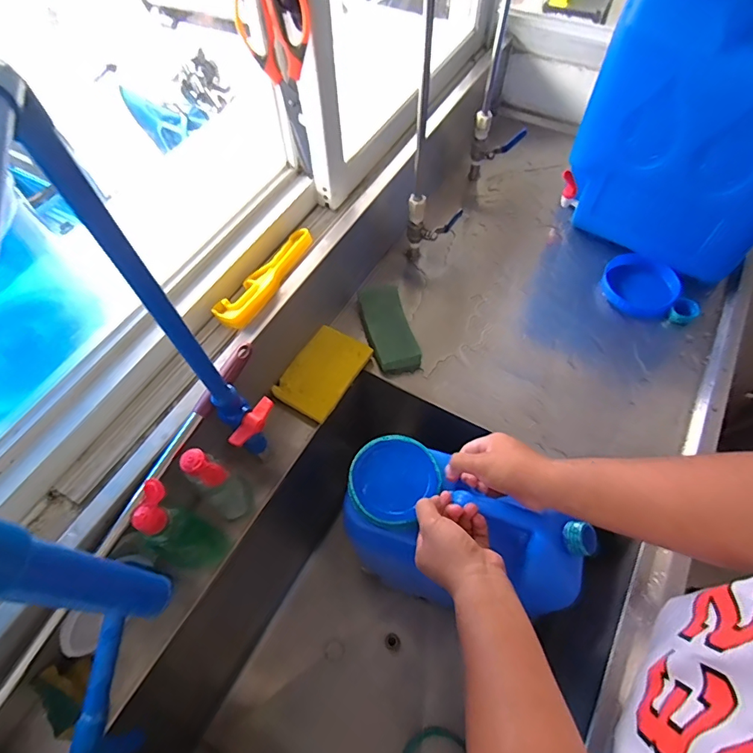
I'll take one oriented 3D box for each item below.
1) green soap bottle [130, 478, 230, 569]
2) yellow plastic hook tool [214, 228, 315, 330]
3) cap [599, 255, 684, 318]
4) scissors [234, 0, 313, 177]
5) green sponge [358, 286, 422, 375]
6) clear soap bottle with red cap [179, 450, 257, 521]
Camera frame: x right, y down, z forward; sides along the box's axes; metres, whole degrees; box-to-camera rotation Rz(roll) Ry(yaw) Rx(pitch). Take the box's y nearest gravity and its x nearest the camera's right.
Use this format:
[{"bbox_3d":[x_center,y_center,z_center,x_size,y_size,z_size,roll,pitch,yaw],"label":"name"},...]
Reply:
[{"bbox_3d":[-0.232,0.187,0.556,0.049,0.168,0.067,24,62,15],"label":"green soap bottle"},{"bbox_3d":[-0.152,-0.143,0.670,0.051,0.029,0.201,26,63,16],"label":"yellow plastic hook tool"},{"bbox_3d":[0.458,-0.154,0.823,0.125,0.032,0.125,-1,59,1],"label":"cap"},{"bbox_3d":[-0.108,-0.349,0.550,0.078,0.197,0.027,-9,33,-4],"label":"scissors"},{"bbox_3d":[0.017,-0.083,0.771,0.068,0.034,0.160,-16,60,-8],"label":"green sponge"},{"bbox_3d":[-0.193,0.139,0.586,0.048,0.164,0.049,-1,59,1],"label":"clear soap bottle with red cap"}]

